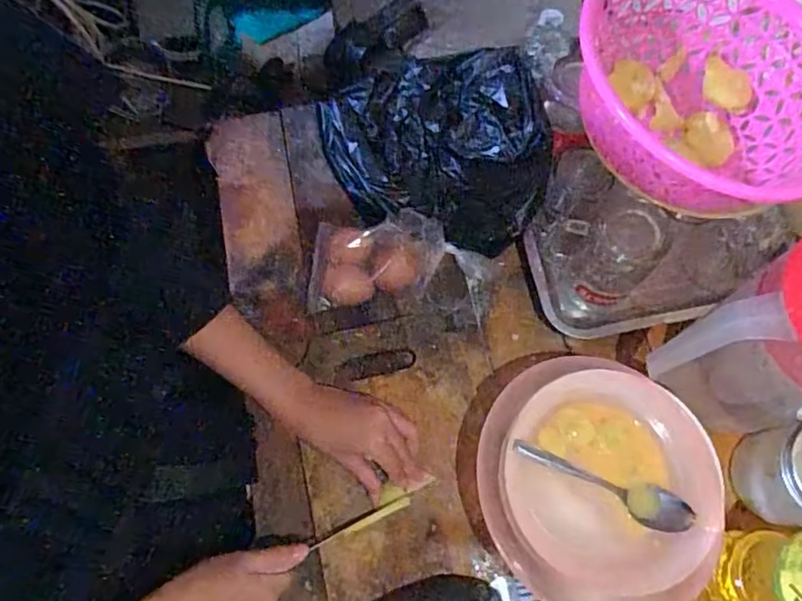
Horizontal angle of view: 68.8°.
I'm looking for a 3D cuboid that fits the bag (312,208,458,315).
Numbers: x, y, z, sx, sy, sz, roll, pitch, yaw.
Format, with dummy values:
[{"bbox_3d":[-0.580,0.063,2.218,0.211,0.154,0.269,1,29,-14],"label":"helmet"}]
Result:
[{"bbox_3d":[-0.026,-0.049,0.631,0.152,0.045,0.098,-10,69,-5],"label":"bag"}]

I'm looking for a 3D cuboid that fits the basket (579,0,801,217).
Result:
[{"bbox_3d":[0.282,-0.188,0.543,0.252,0.126,0.258,0,69,-1],"label":"basket"}]

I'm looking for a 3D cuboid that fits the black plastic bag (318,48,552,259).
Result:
[{"bbox_3d":[0.033,-0.168,0.660,0.246,0.105,0.206,7,69,2],"label":"black plastic bag"}]

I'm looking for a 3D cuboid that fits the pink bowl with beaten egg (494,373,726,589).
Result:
[{"bbox_3d":[0.183,0.161,0.534,0.189,0.055,0.180,0,69,-1],"label":"pink bowl with beaten egg"}]

